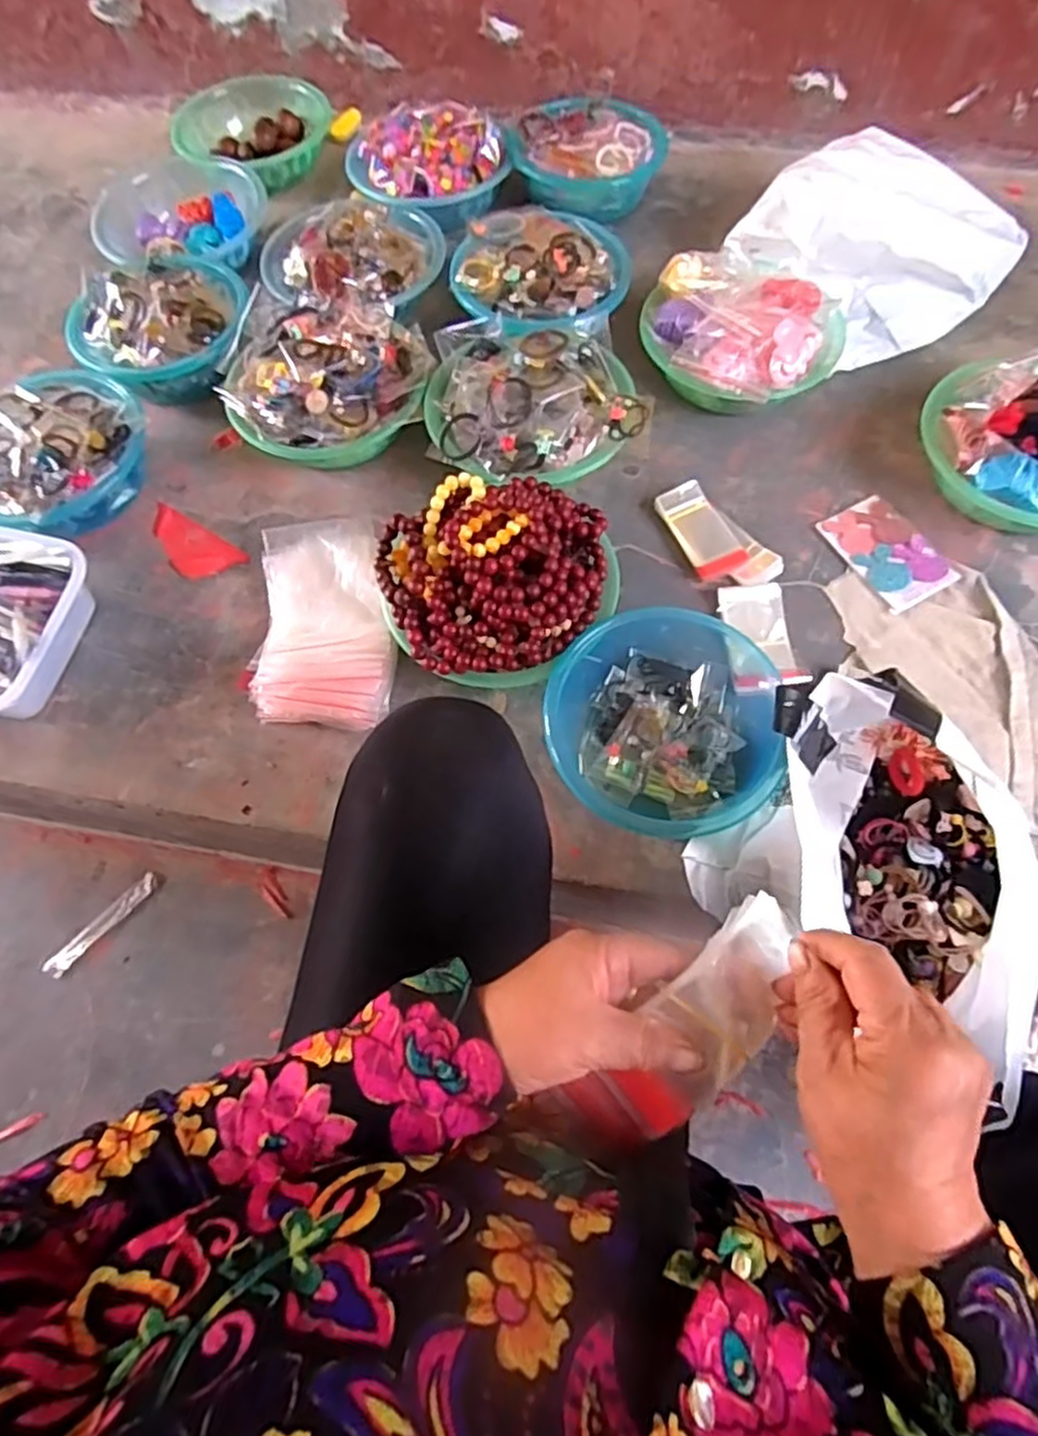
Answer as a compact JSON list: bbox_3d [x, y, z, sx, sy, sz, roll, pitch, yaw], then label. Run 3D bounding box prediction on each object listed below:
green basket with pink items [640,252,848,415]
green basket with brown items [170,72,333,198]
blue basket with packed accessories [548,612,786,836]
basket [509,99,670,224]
[{"bbox_3d":[0.274,-0.467,0.898,0.219,0.106,0.210,-1,65,2],"label":"green basket with pink items"},{"bbox_3d":[-0.421,-0.894,1.128,0.220,0.058,0.240,-1,66,1],"label":"green basket with brown items"},{"bbox_3d":[0.140,-0.007,0.712,0.220,0.083,0.233,-1,66,1],"label":"blue basket with packed accessories"},{"bbox_3d":[0.093,-0.813,1.070,0.214,0.080,0.213,-1,66,1],"label":"basket"}]

